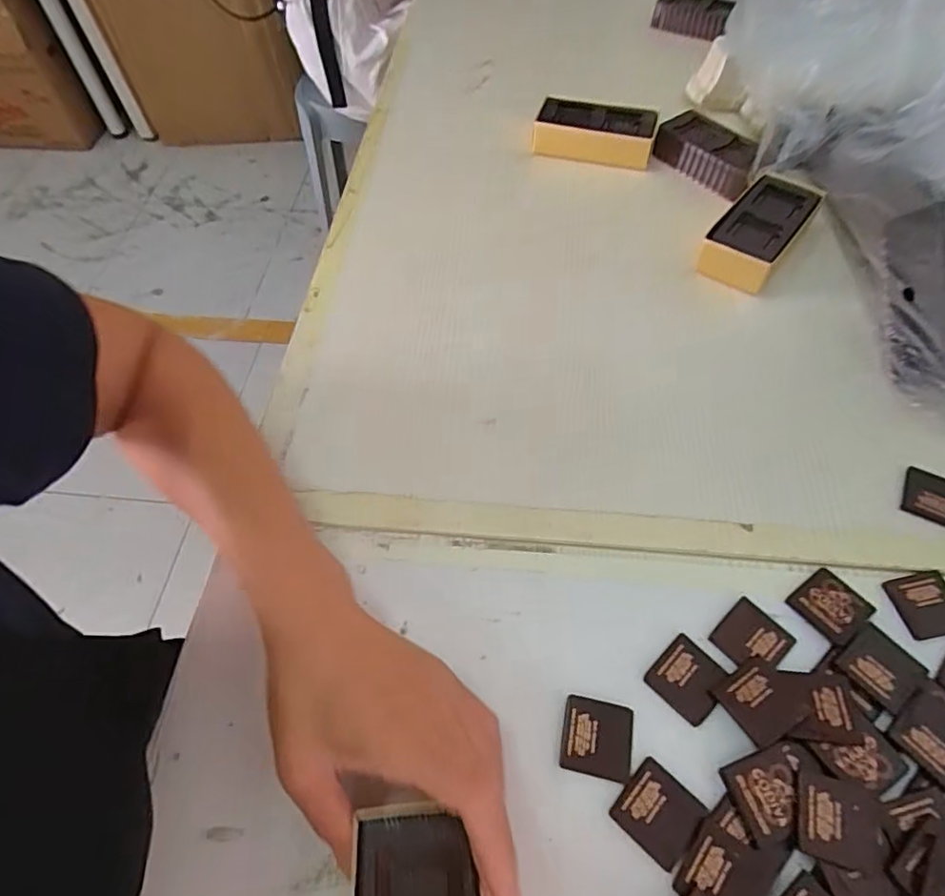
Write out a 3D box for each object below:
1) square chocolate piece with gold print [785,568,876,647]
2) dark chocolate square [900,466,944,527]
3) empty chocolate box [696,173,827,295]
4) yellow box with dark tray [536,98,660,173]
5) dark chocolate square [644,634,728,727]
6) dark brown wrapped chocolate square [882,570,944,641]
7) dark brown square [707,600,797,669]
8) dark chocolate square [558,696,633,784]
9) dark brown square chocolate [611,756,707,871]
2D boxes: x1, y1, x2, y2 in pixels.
[{"bbox_3d":[0.201,0.088,0.325,0.034,0.006,0.033,-32,61,-17],"label":"square chocolate piece with gold print"},{"bbox_3d":[0.285,0.031,0.355,0.034,0.004,0.034,22,61,16],"label":"dark chocolate square"},{"bbox_3d":[0.237,-0.180,0.477,0.055,0.028,0.127,32,64,21],"label":"empty chocolate box"},{"bbox_3d":[0.120,-0.309,0.565,0.110,0.033,0.052,12,59,10],"label":"yellow box with dark tray"},{"bbox_3d":[0.114,0.121,0.304,0.034,0.004,0.035,39,67,24],"label":"dark chocolate square"},{"bbox_3d":[0.253,0.087,0.321,0.034,0.004,0.033,-10,57,-4],"label":"dark brown wrapped chocolate square"},{"bbox_3d":[0.153,0.104,0.315,0.037,0.005,0.033,-38,63,-20],"label":"dark brown square"},{"bbox_3d":[0.063,0.146,0.291,0.034,0.004,0.035,9,58,9],"label":"dark chocolate square"},{"bbox_3d":[0.088,0.172,0.273,0.034,0.004,0.034,37,66,23],"label":"dark brown square chocolate"}]

